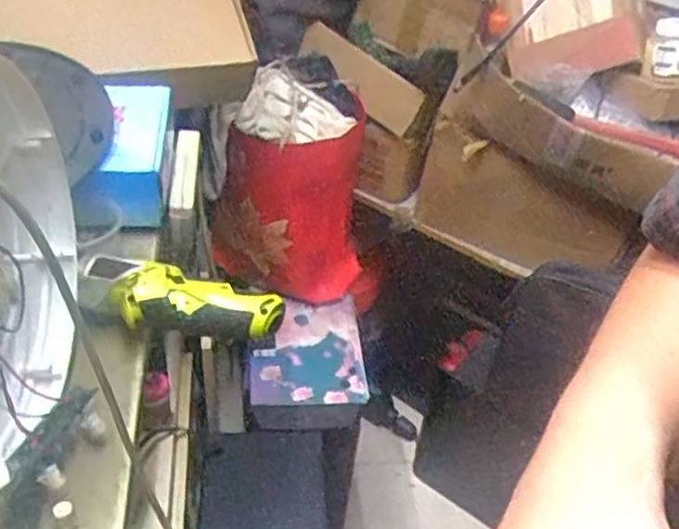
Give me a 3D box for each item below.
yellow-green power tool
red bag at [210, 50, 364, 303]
[{"bbox_3d":[-0.121,0.033,0.604,0.148,0.036,0.058,10,40,4],"label":"yellow-green power tool"},{"bbox_3d":[-0.086,-0.121,1.305,0.178,0.426,0.296,31,45,25],"label":"red bag"}]

